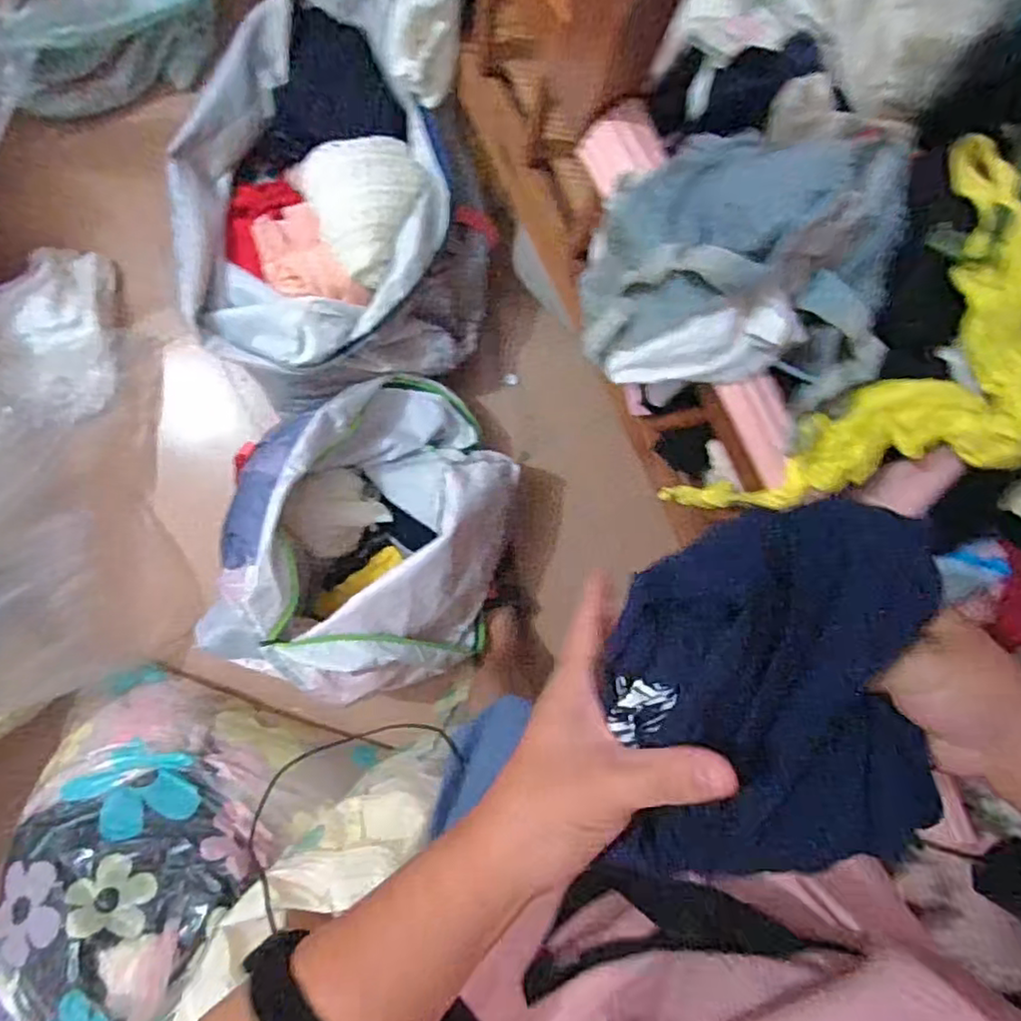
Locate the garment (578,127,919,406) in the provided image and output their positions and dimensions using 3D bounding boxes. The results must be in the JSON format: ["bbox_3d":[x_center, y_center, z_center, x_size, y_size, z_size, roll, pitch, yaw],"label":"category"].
[{"bbox_3d":[0.176,-0.176,0.487,0.209,0.133,0.181,1,92,-5],"label":"garment"}]

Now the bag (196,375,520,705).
[{"bbox_3d":[-0.219,0.033,1.013,0.438,0.294,0.509,14,91,-6],"label":"bag"}]

